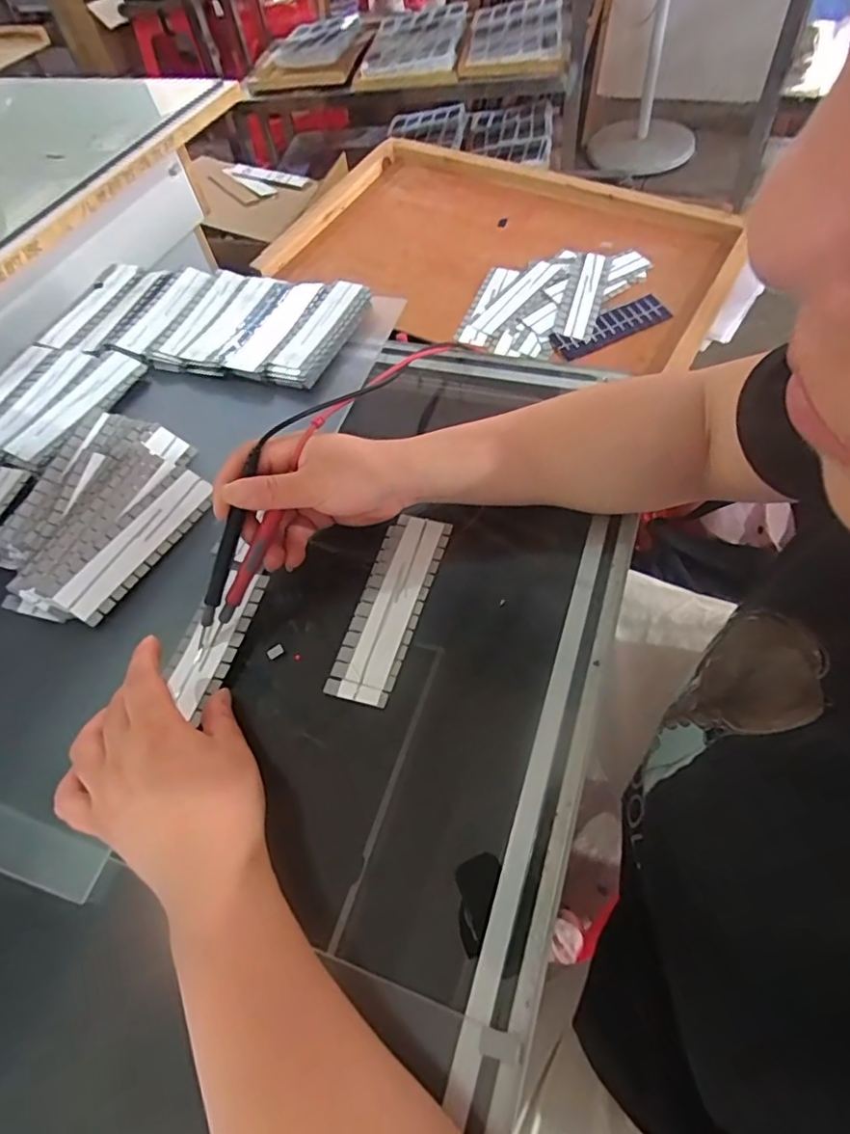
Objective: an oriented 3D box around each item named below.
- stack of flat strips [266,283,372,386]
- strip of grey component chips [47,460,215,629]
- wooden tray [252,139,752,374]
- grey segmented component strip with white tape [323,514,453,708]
[{"bbox_3d":[-0.089,-0.206,0.509,0.043,0.014,0.130,17,61,18],"label":"stack of flat strips"},{"bbox_3d":[-0.195,-0.019,0.396,0.039,0.004,0.124,33,62,-1],"label":"strip of grey component chips"},{"bbox_3d":[0.071,-0.346,0.635,0.464,0.031,0.276,27,64,20],"label":"wooden tray"},{"bbox_3d":[-0.021,0.023,0.373,0.043,0.004,0.133,12,60,15],"label":"grey segmented component strip with white tape"}]

